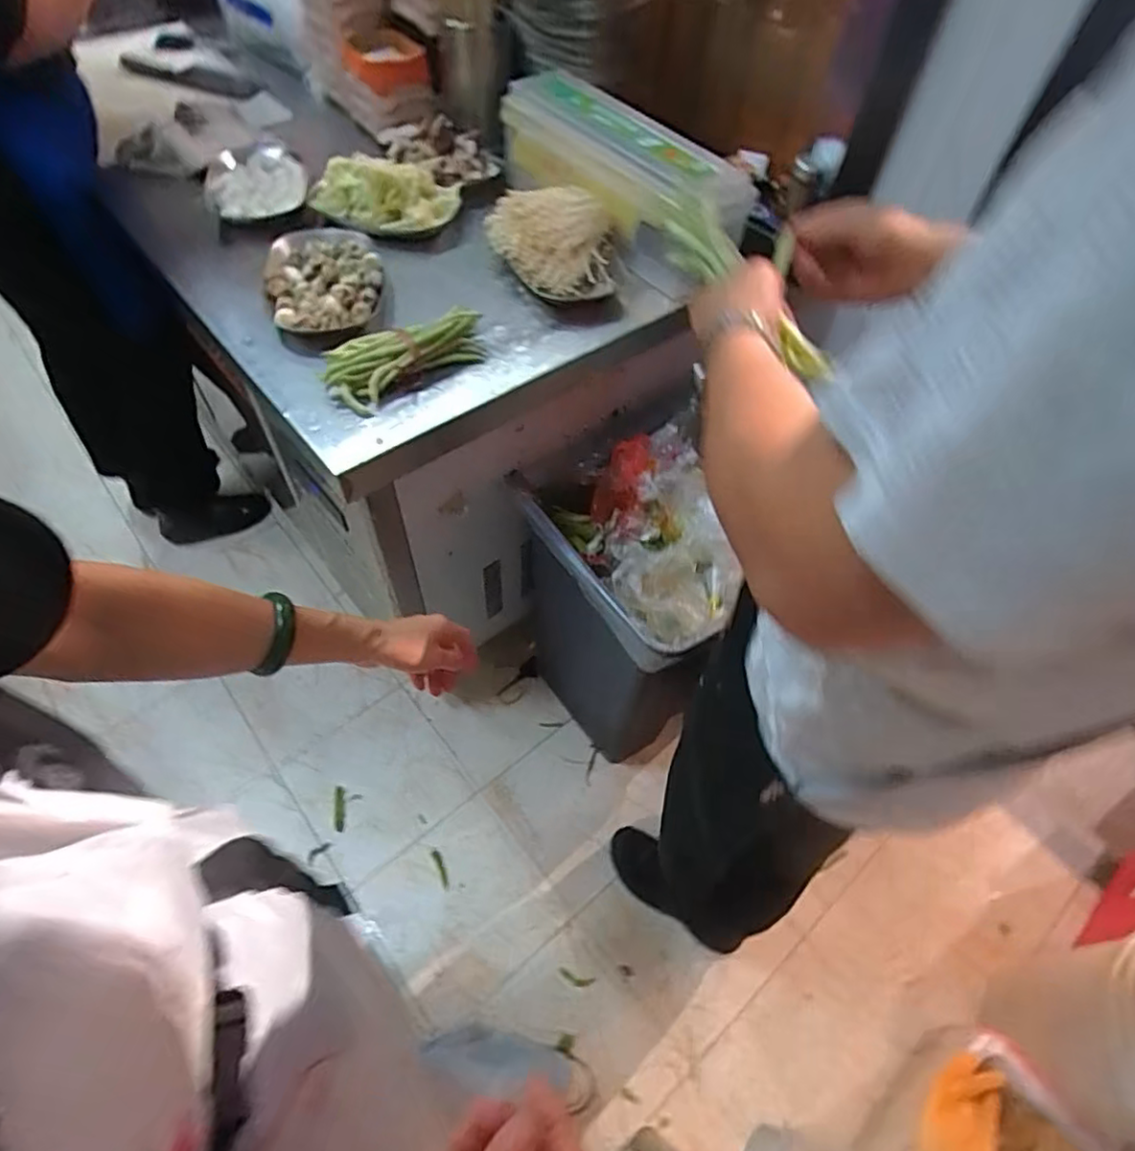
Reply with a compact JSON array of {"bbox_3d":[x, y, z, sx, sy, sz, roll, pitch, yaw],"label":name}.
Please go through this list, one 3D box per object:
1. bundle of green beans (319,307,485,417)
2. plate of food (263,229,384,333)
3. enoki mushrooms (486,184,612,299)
[{"bbox_3d":[-0.210,-0.294,0.864,0.217,0.046,0.079,-36,65,-24],"label":"bundle of green beans"},{"bbox_3d":[-0.348,-0.430,0.933,0.161,0.029,0.234,-15,58,-13],"label":"plate of food"},{"bbox_3d":[-0.029,-0.518,1.009,0.199,0.087,0.156,2,55,-2],"label":"enoki mushrooms"}]

